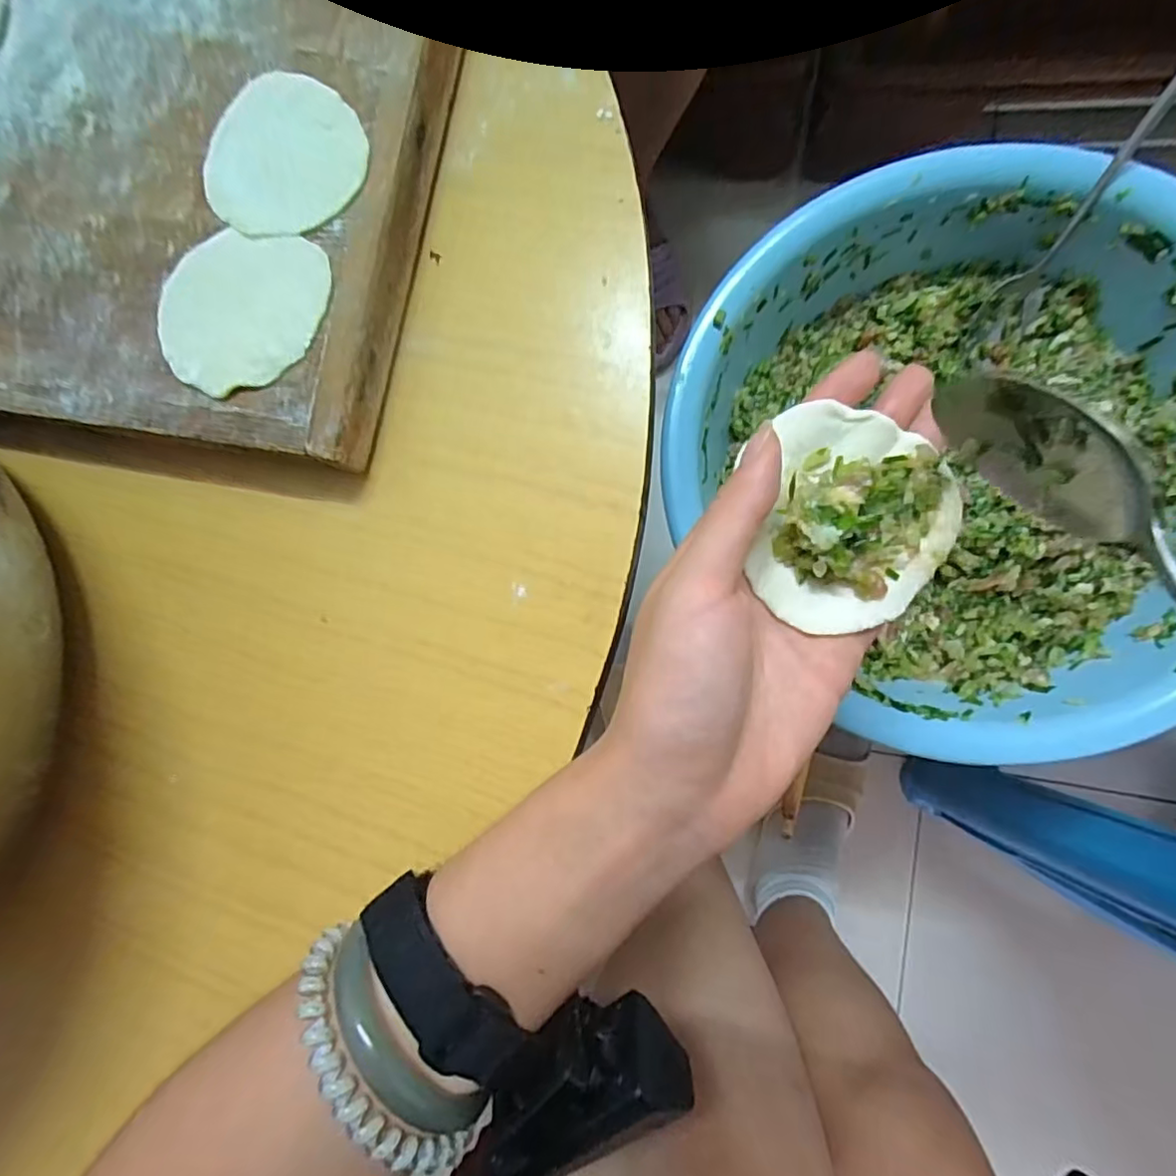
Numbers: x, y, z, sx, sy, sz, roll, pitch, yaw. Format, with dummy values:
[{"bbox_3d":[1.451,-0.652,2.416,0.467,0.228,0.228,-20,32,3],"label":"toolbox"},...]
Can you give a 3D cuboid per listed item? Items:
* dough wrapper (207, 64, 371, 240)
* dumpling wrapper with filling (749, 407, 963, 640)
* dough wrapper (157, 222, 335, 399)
[{"bbox_3d":[-0.128,-0.179,0.251,0.070,0.004,0.067,-1,85,9],"label":"dough wrapper"},{"bbox_3d":[0.092,-0.023,0.203,0.061,0.017,0.074,12,89,5],"label":"dumpling wrapper with filling"},{"bbox_3d":[-0.145,-0.114,0.249,0.072,0.004,0.066,14,89,10],"label":"dough wrapper"}]

